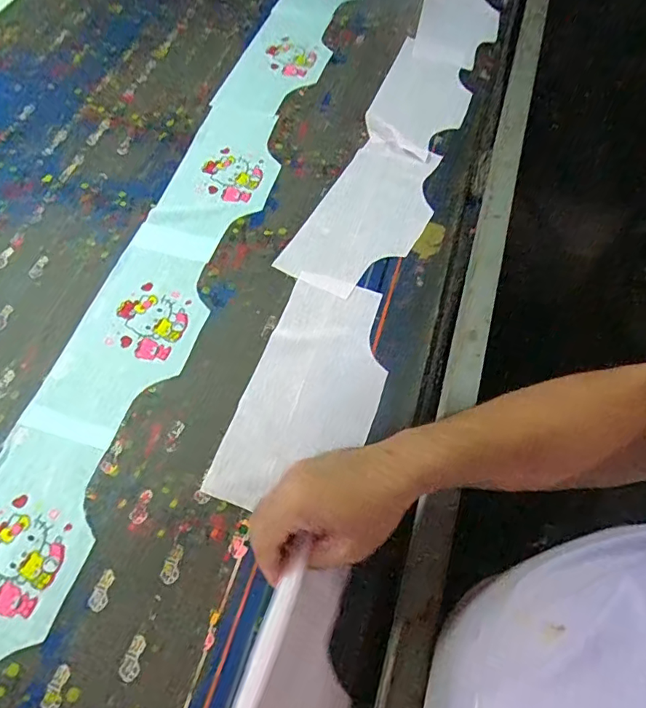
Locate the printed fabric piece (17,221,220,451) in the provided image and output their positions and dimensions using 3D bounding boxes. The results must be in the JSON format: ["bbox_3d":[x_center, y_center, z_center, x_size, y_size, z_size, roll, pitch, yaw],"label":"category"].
[{"bbox_3d":[-0.210,-0.033,0.583,0.132,0.006,0.283,16,63,8],"label":"printed fabric piece"}]

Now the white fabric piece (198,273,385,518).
[{"bbox_3d":[-0.010,0.040,0.550,0.135,0.008,0.270,19,64,8],"label":"white fabric piece"}]

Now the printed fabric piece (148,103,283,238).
[{"bbox_3d":[-0.131,-0.255,0.701,0.133,0.006,0.233,15,63,8],"label":"printed fabric piece"}]

